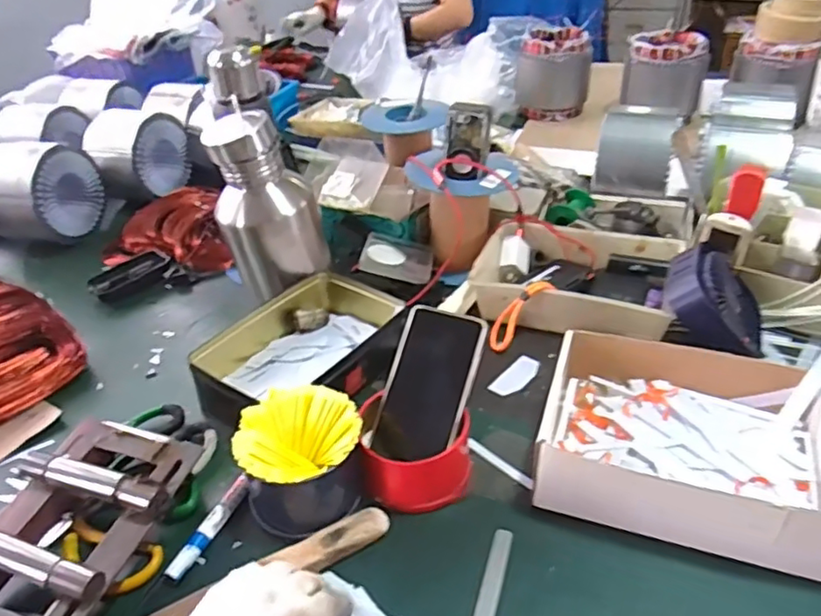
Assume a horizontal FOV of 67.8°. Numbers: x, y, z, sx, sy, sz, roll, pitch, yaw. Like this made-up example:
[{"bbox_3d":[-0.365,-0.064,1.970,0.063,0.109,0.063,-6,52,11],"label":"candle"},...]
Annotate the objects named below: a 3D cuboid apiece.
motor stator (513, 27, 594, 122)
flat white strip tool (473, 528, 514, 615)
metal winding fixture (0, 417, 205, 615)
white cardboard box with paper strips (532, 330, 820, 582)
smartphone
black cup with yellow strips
[{"bbox_3d":[0.318,-0.516,1.361,0.162,0.160,0.139,3,37,10],"label":"motor stator"},{"bbox_3d":[0.060,0.229,0.475,0.016,0.004,0.129,9,39,18],"label":"flat white strip tool"},{"bbox_3d":[-0.280,0.186,0.507,0.144,0.062,0.197,9,39,18],"label":"metal winding fixture"},{"bbox_3d":[0.240,0.108,0.554,0.255,0.063,0.198,10,39,19],"label":"white cardboard box with paper strips"},{"bbox_3d":[0.017,0.072,0.574,0.079,0.011,0.146,12,82,26],"label":"smartphone"},{"bbox_3d":[-0.094,0.134,0.540,0.102,0.083,0.100,-3,37,2],"label":"black cup with yellow strips"}]

